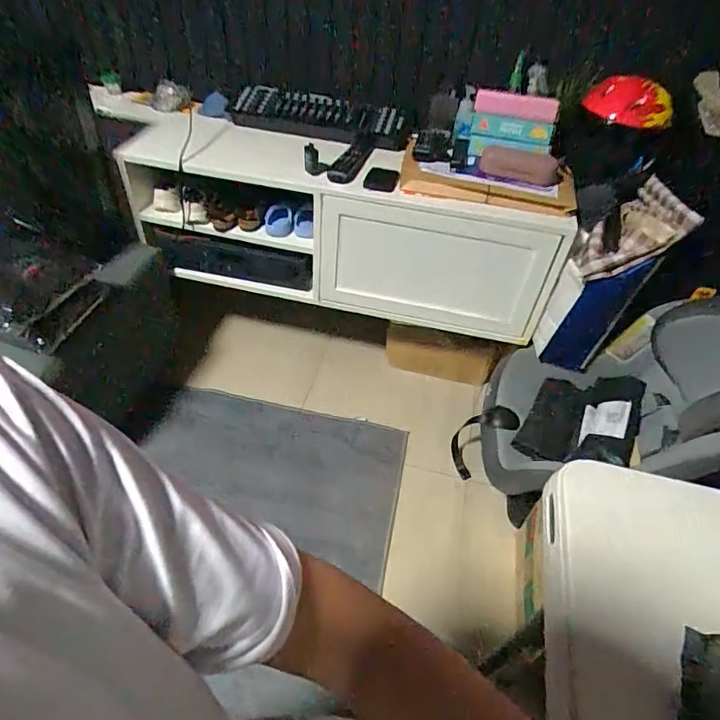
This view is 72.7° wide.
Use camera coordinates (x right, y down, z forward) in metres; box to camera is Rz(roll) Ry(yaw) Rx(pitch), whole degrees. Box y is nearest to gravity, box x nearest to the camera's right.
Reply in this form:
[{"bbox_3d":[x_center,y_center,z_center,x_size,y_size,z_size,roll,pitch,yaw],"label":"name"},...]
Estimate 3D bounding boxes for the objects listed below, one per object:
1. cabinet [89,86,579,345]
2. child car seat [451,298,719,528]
[{"bbox_3d":[-0.116,-0.384,1.309,1.218,0.364,0.302,11,46,5],"label":"cabinet"},{"bbox_3d":[0.570,0.120,1.126,0.592,0.517,0.409,11,46,5],"label":"child car seat"}]

